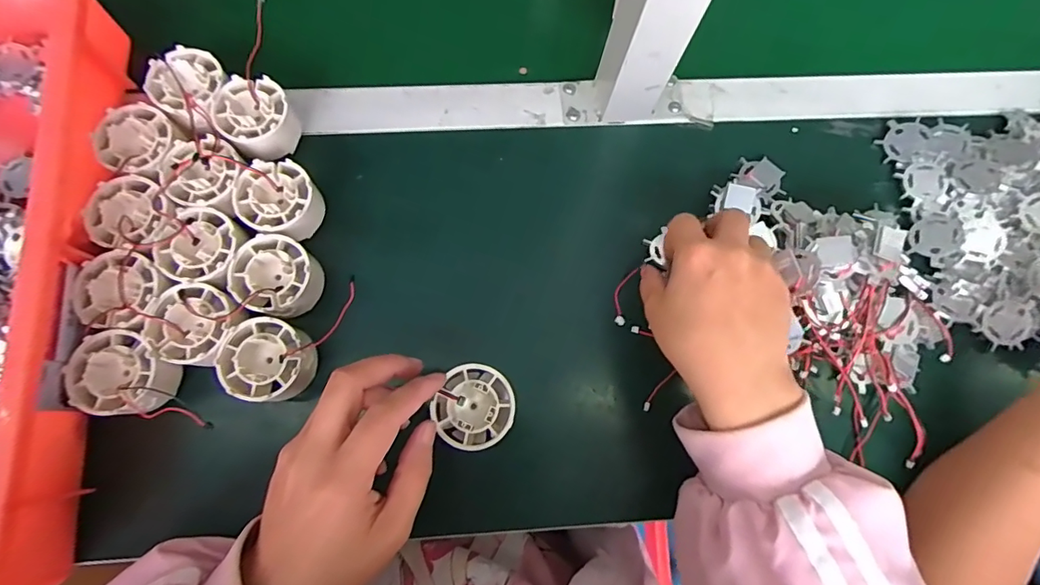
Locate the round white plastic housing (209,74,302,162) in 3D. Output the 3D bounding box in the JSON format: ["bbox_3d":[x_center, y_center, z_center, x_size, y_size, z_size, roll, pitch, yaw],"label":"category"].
[{"bbox_3d":[-0.193,-0.127,0.370,0.050,0.038,0.053,0,77,-2],"label":"round white plastic housing"}]

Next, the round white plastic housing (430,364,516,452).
[{"bbox_3d":[-0.028,0.074,0.321,0.048,0.021,0.050,0,77,-2],"label":"round white plastic housing"}]

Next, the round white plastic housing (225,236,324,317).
[{"bbox_3d":[-0.165,-0.010,0.342,0.053,0.031,0.050,0,77,-2],"label":"round white plastic housing"}]

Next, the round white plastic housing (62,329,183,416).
[{"bbox_3d":[-0.253,0.052,0.320,0.054,0.028,0.050,0,77,-2],"label":"round white plastic housing"}]

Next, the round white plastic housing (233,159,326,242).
[{"bbox_3d":[-0.168,-0.063,0.356,0.053,0.038,0.050,0,77,-2],"label":"round white plastic housing"}]

